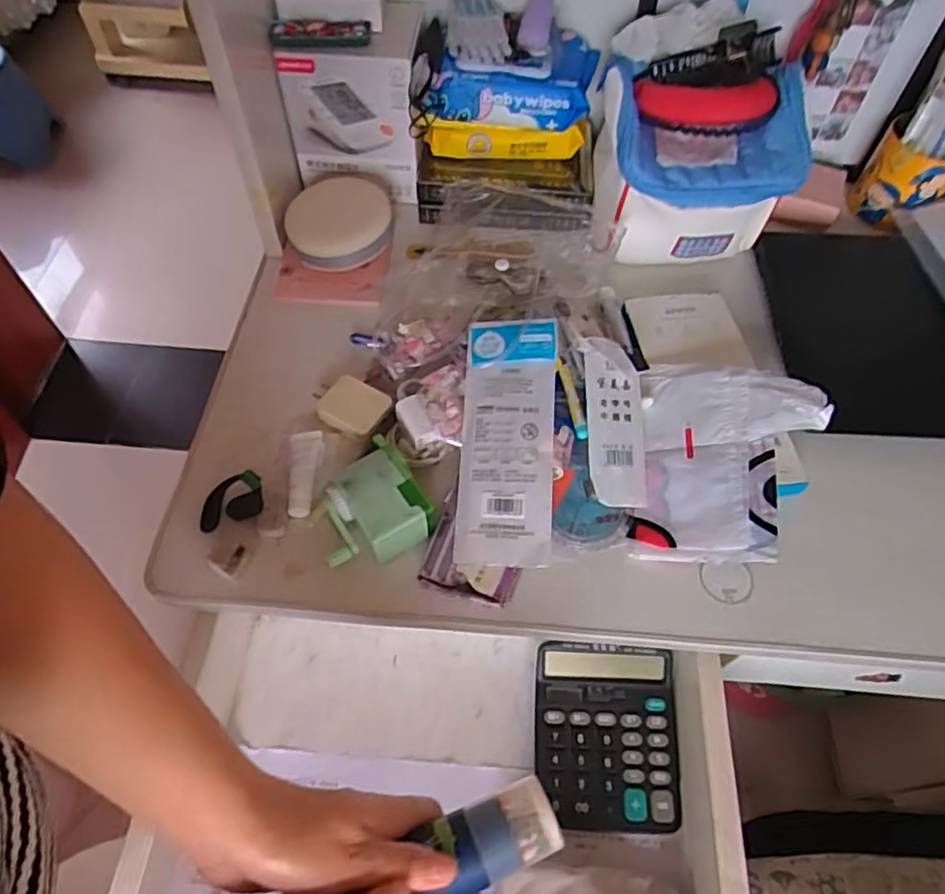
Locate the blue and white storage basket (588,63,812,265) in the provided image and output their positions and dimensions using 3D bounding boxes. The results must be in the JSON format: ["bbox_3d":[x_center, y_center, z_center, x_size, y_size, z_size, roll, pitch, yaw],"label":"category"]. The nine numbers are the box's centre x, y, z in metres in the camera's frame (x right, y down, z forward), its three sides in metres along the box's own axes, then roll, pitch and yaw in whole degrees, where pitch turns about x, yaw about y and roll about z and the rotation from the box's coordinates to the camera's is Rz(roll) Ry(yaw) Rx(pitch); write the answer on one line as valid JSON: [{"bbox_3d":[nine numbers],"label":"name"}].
[{"bbox_3d":[0.217,-0.281,0.654,0.187,0.142,0.147,-5,58,-5],"label":"blue and white storage basket"}]

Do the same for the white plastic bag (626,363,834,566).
[{"bbox_3d":[0.205,0.007,0.519,0.135,0.025,0.177,1,64,24],"label":"white plastic bag"}]

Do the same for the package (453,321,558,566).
[{"bbox_3d":[0.027,-0.008,0.511,0.072,0.009,0.199,1,73,9],"label":"package"}]

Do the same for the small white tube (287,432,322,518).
[{"bbox_3d":[-0.140,0.020,0.531,0.025,0.014,0.076,-1,58,-3],"label":"small white tube"}]

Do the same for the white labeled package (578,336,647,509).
[{"bbox_3d":[0.119,-0.023,0.544,0.050,0.011,0.146,-2,74,-3],"label":"white labeled package"}]

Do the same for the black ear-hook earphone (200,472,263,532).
[{"bbox_3d":[-0.193,0.042,0.517,0.052,0.022,0.037,-12,59,-9],"label":"black ear-hook earphone"}]

